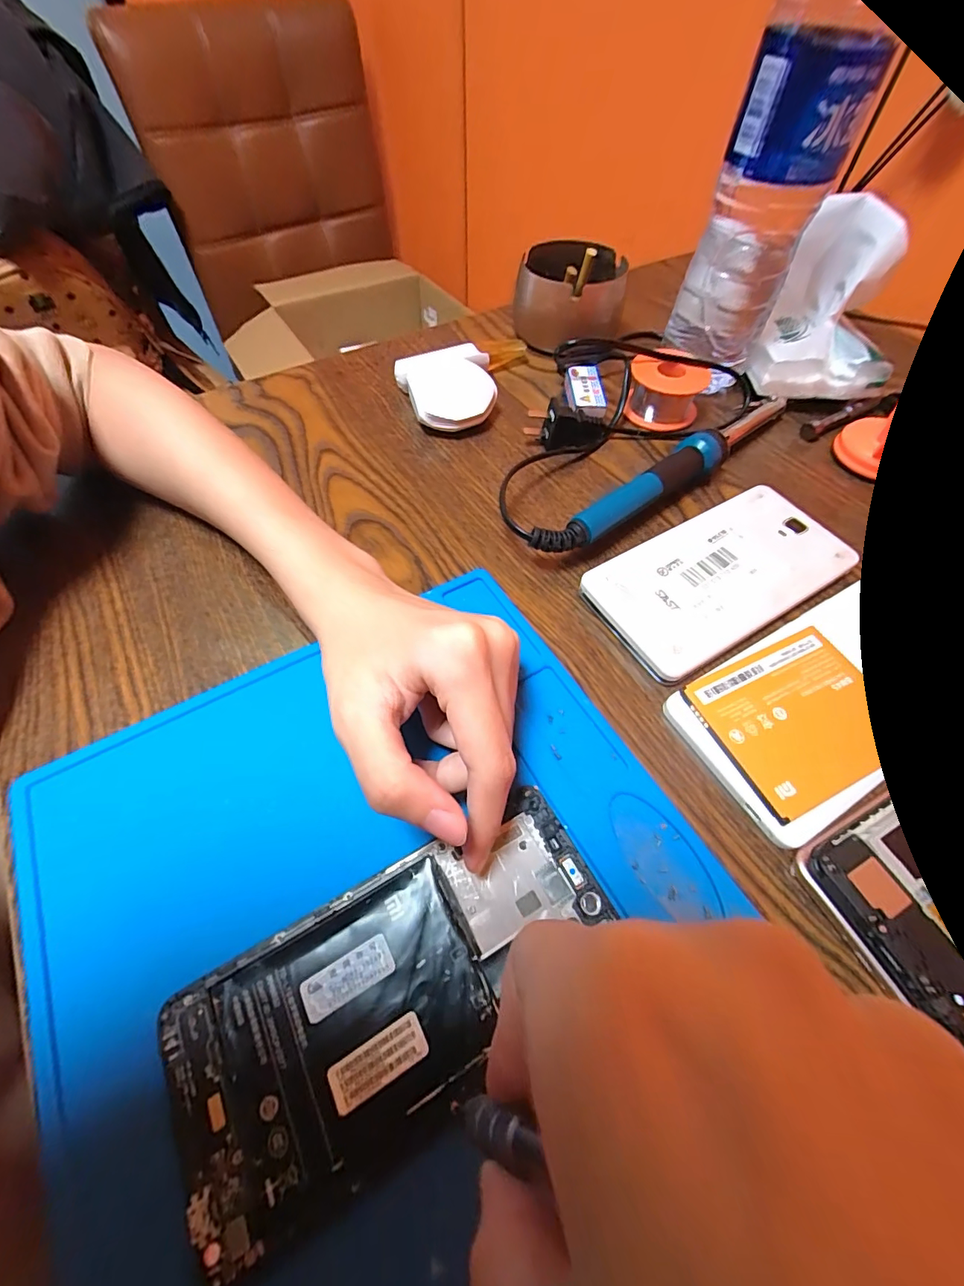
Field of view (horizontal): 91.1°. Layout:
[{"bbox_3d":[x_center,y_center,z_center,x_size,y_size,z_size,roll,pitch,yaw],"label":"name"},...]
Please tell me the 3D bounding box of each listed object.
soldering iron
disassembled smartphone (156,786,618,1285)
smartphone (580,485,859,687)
[{"bbox_3d":[0.114,-0.099,0.285,0.211,0.025,0.019,-33,63,-19],"label":"soldering iron"},{"bbox_3d":[-0.027,0.113,0.160,0.147,0.005,0.074,-31,63,-19],"label":"disassembled smartphone"},{"bbox_3d":[0.128,-0.036,0.252,0.141,0.012,0.071,-28,62,-16],"label":"smartphone"}]

